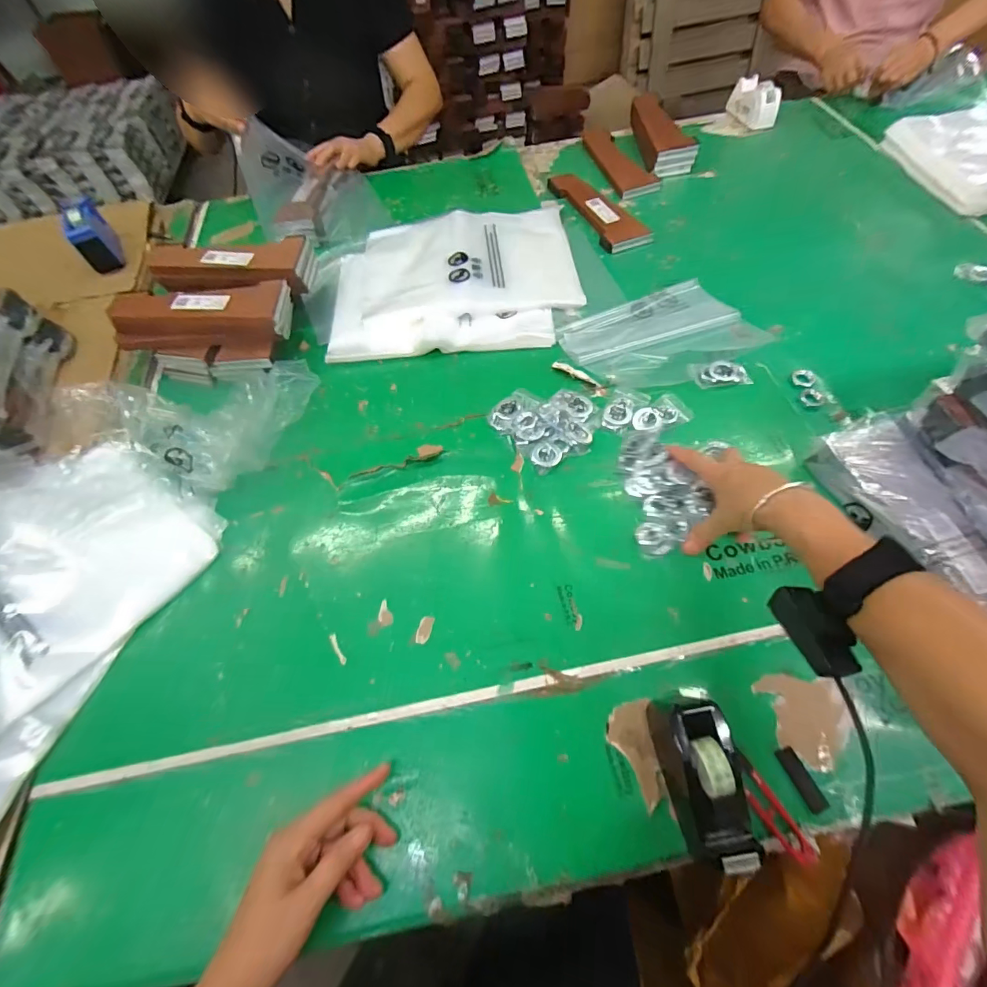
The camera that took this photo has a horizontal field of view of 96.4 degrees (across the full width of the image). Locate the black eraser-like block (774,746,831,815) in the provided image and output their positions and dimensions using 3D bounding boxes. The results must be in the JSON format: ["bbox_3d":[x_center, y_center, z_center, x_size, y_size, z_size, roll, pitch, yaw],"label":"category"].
[{"bbox_3d":[0.270,0.250,0.387,0.017,0.004,0.050,-20,64,-8],"label":"black eraser-like block"}]

